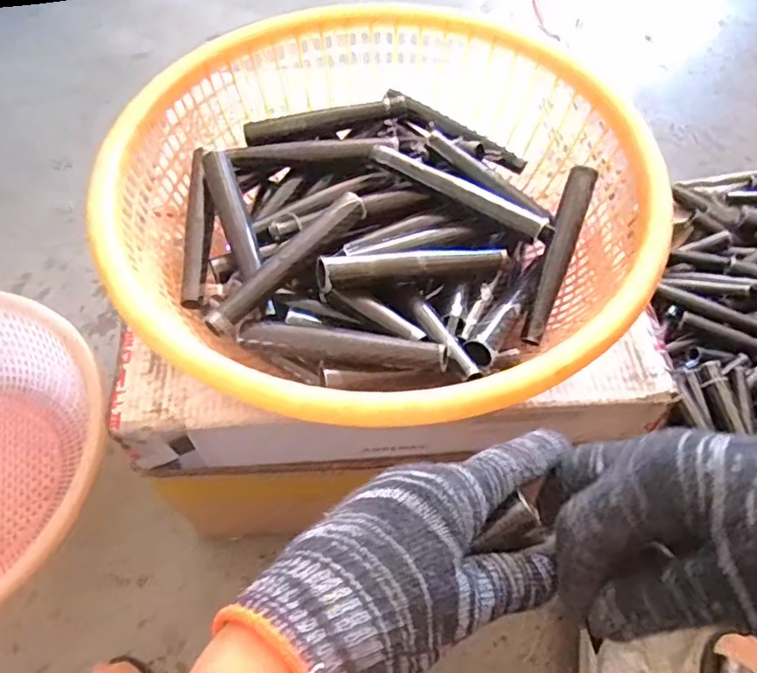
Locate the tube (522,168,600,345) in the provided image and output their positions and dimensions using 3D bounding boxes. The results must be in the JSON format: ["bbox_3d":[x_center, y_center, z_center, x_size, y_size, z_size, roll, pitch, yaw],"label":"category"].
[{"bbox_3d":[0.142,-0.065,0.485,0.019,0.014,0.148,18,83,9],"label":"tube"}]

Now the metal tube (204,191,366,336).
[{"bbox_3d":[-0.067,-0.058,0.460,0.023,0.021,0.157,36,65,20],"label":"metal tube"}]

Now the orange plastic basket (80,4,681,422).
[{"bbox_3d":[-0.004,-0.105,0.484,0.382,0.107,0.386,0,59,0],"label":"orange plastic basket"}]

